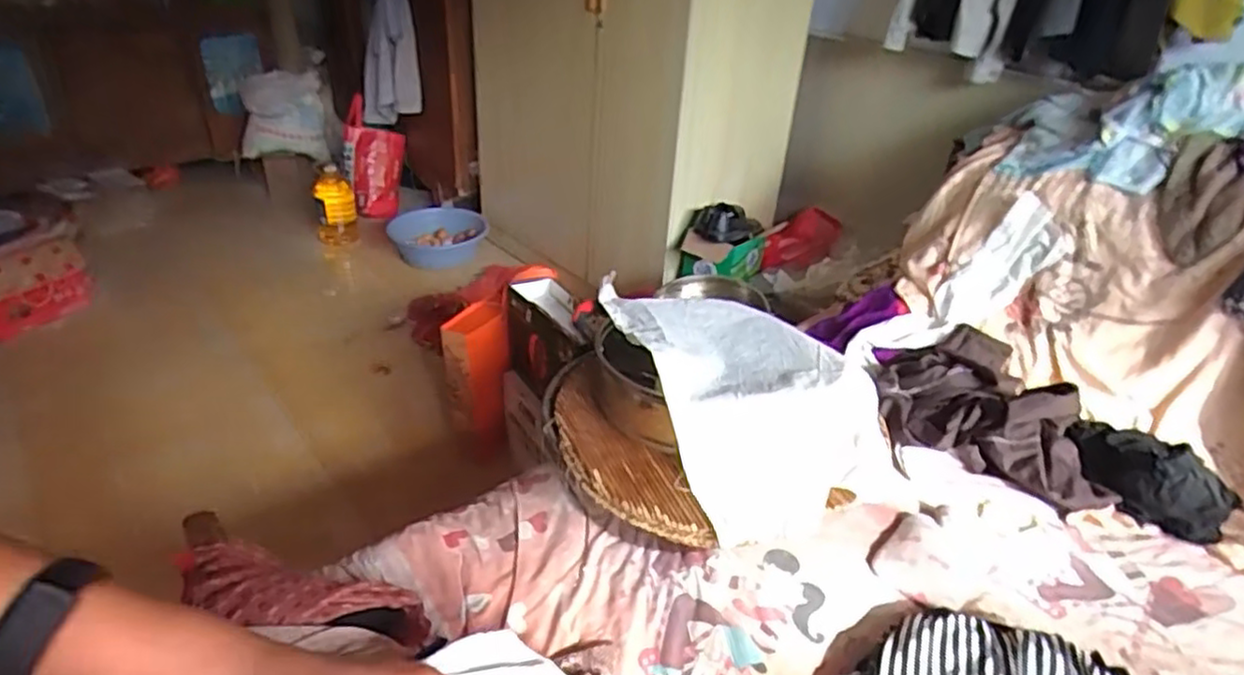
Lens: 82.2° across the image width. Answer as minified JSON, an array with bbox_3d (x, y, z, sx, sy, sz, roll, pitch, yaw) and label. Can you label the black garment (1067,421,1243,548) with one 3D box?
[{"bbox_3d":[0.897,0.237,1.225,0.254,0.087,0.151,28,39,34],"label":"black garment"}]

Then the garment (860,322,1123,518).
[{"bbox_3d":[0.662,0.135,1.332,0.345,0.122,0.396,6,32,4],"label":"garment"}]

